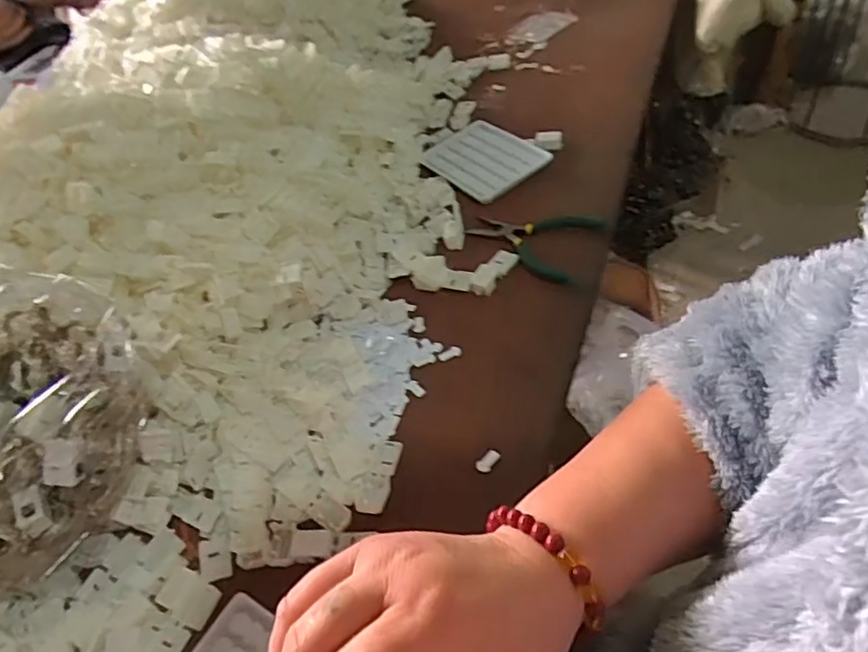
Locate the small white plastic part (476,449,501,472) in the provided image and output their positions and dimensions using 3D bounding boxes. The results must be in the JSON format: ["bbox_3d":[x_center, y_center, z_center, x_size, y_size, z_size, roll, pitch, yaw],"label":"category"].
[{"bbox_3d":[0.037,0.094,0.415,0.010,0.011,0.018,31,61,35],"label":"small white plastic part"}]

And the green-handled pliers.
[{"bbox_3d":[0.089,-0.086,0.554,0.116,0.015,0.082,24,57,32],"label":"green-handled pliers"}]

